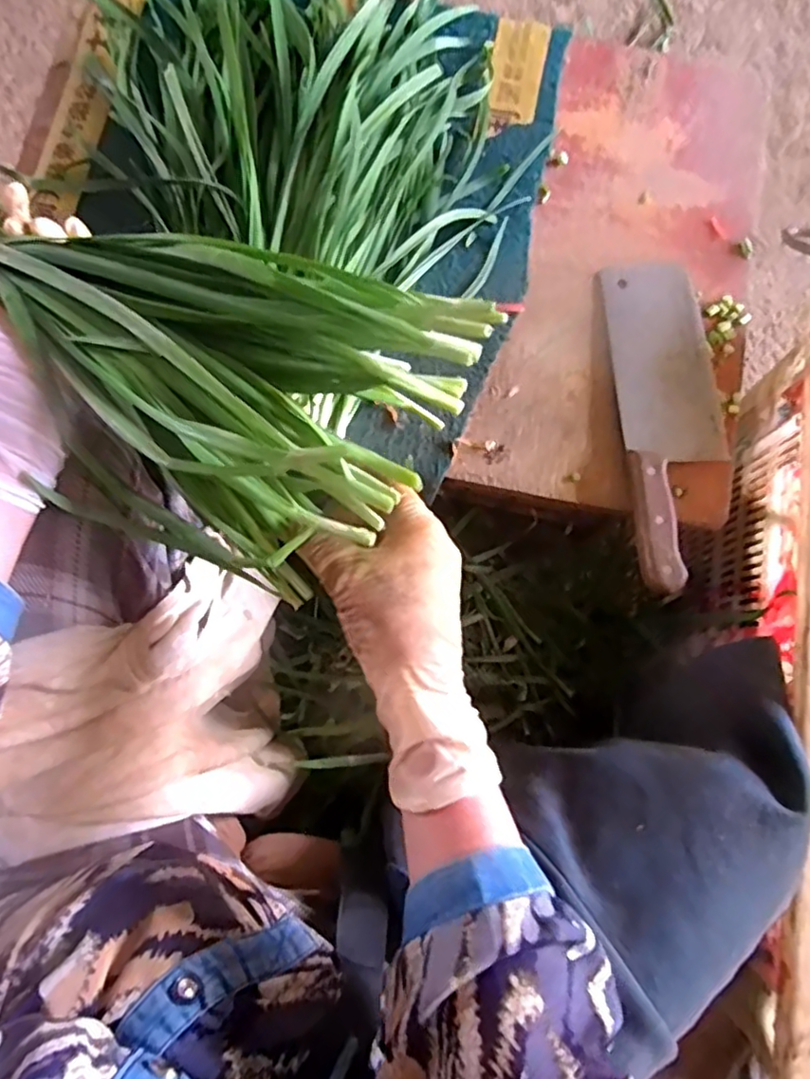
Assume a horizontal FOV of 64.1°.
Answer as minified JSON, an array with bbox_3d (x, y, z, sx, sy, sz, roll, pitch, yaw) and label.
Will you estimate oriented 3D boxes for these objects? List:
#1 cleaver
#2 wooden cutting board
[{"bbox_3d":[0.228,-0.111,0.556,0.085,0.028,0.307,-2,77,0],"label":"cleaver"},{"bbox_3d":[0.218,-0.259,0.600,0.217,0.029,0.503,16,78,4],"label":"wooden cutting board"}]

